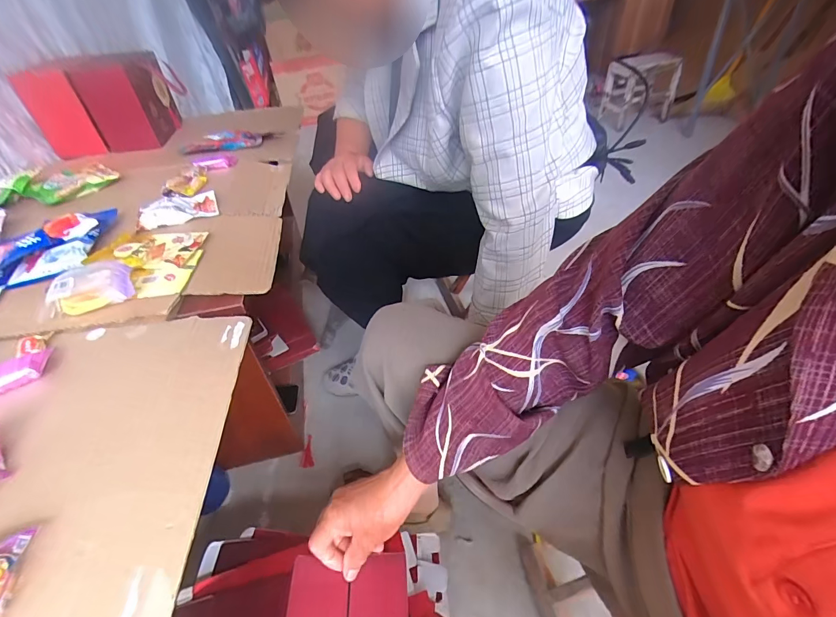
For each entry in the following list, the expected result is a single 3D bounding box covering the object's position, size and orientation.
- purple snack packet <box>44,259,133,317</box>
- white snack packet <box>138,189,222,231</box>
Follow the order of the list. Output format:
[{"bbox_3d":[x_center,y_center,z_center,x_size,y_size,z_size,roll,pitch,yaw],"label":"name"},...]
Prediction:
[{"bbox_3d":[-0.438,-0.030,0.513,0.101,0.032,0.067,-14,42,-10],"label":"purple snack packet"},{"bbox_3d":[-0.428,-0.179,0.675,0.130,0.023,0.071,-26,46,-22],"label":"white snack packet"}]

